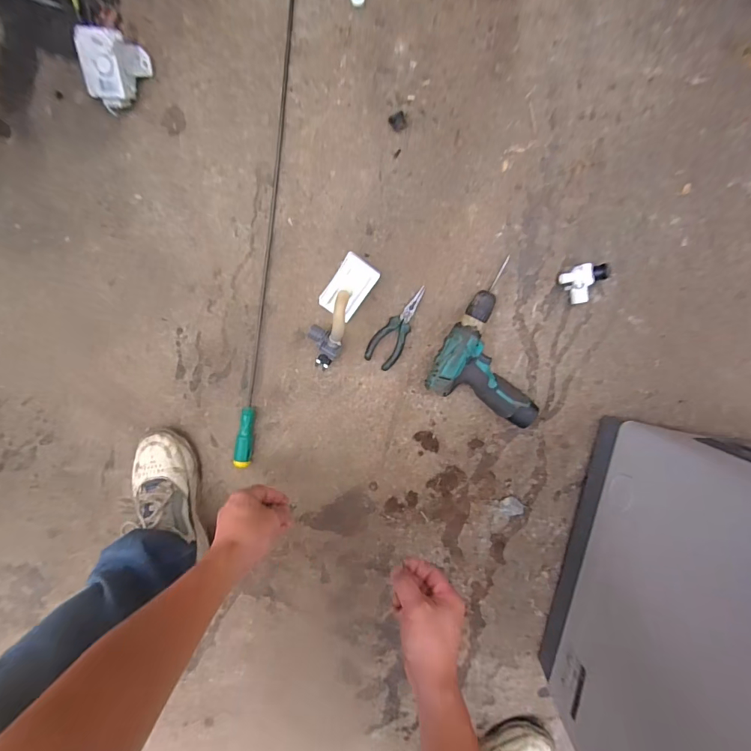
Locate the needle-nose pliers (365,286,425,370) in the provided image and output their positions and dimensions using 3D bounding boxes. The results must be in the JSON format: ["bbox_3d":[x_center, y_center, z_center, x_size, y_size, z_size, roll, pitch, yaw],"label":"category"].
[{"bbox_3d":[0.039,-0.085,0.737,0.056,0.016,0.151,30,94,-2],"label":"needle-nose pliers"}]

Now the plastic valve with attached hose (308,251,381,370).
[{"bbox_3d":[-0.064,-0.105,0.700,0.068,0.079,0.190,28,94,-2],"label":"plastic valve with attached hose"}]

